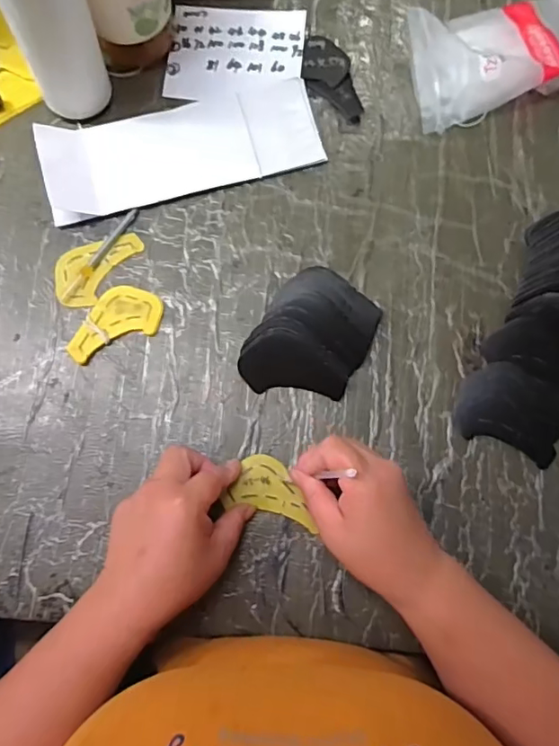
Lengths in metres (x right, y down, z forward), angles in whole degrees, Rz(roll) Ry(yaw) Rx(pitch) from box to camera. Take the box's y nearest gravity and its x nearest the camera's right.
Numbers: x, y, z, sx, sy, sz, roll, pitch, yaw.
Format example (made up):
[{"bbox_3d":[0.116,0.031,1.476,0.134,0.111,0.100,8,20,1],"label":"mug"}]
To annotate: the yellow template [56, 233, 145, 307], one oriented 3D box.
[{"bbox_3d":[-0.169,-0.100,0.468,0.052,0.004,0.085,35,79,6],"label":"yellow template"}]

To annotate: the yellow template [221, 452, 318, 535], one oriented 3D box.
[{"bbox_3d":[-0.005,0.095,0.427,0.073,0.004,0.047,13,77,2],"label":"yellow template"}]

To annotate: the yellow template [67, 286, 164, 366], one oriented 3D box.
[{"bbox_3d":[-0.145,-0.047,0.454,0.085,0.006,0.051,-24,79,-6],"label":"yellow template"}]

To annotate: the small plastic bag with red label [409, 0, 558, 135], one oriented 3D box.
[{"bbox_3d":[0.205,-0.309,0.505,0.158,0.040,0.111,-13,78,-4],"label":"small plastic bag with red label"}]

